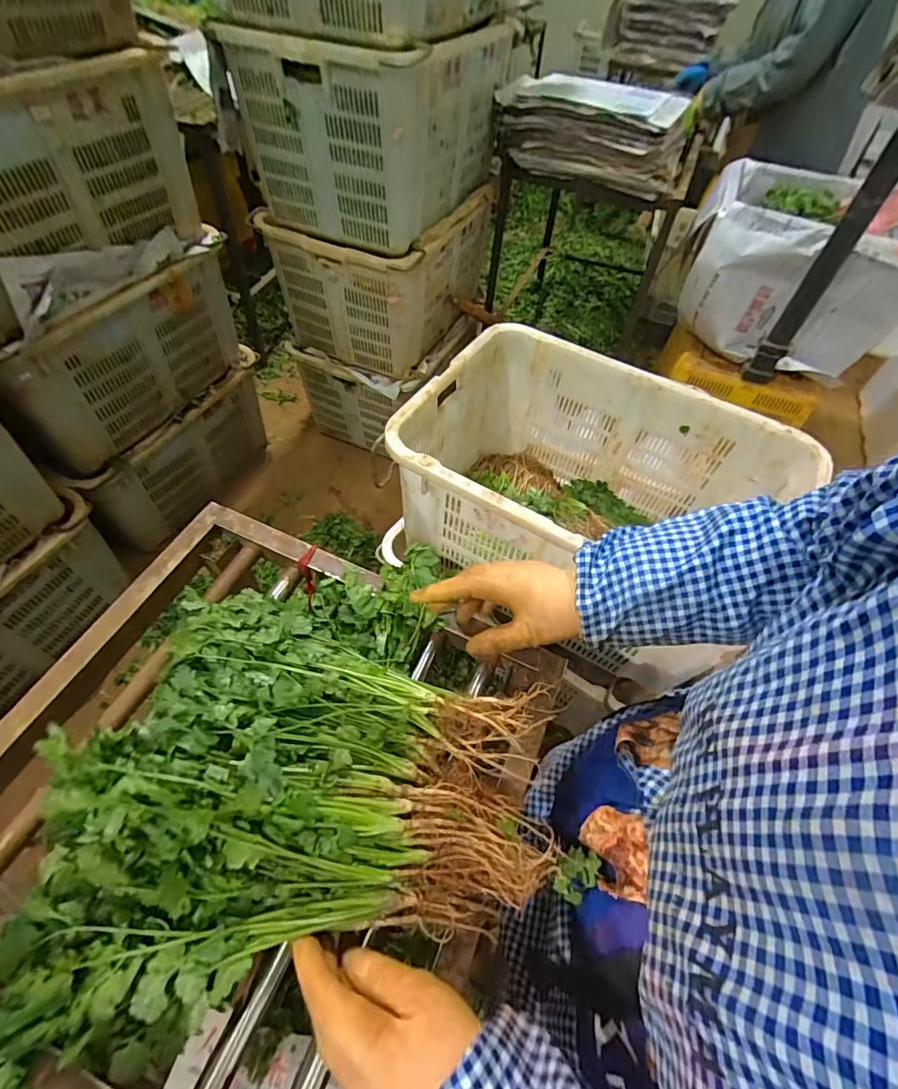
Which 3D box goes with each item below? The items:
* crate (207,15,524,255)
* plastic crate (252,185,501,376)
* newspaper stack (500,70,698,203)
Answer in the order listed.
[{"bbox_3d":[-0.174,-1.034,1.187,0.429,0.345,0.543,24,56,13],"label":"crate"},{"bbox_3d":[-0.202,-0.829,1.467,0.446,0.352,0.499,24,56,13],"label":"plastic crate"},{"bbox_3d":[0.415,-1.195,1.372,0.514,0.178,0.358,16,55,7],"label":"newspaper stack"}]

